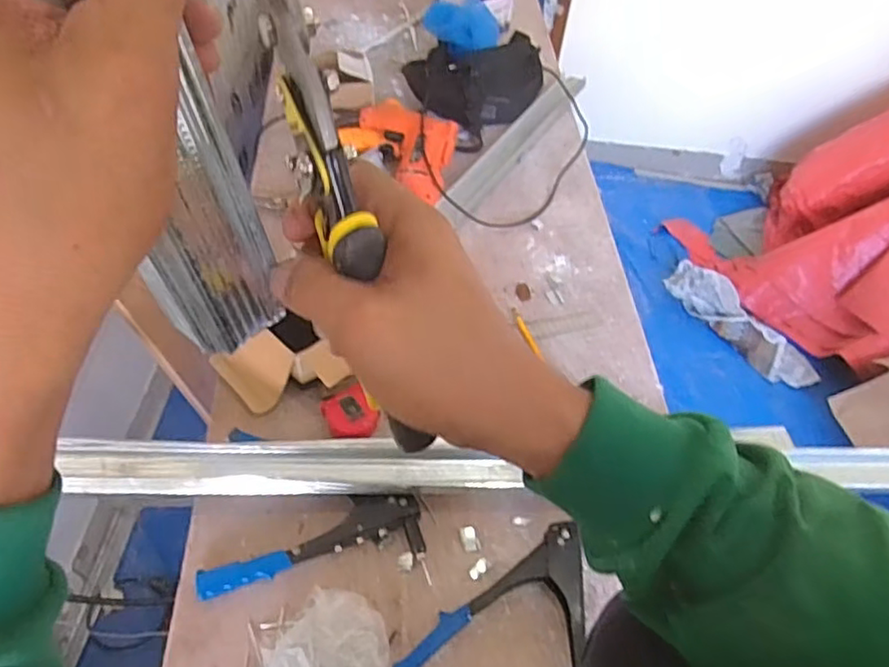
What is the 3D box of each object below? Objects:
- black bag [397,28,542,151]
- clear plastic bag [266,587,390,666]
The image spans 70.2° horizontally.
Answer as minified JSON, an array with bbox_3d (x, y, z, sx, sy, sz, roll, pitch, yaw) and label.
[{"bbox_3d":[0.059,-0.487,1.204,0.257,0.119,0.204,-31,61,-26],"label":"black bag"},{"bbox_3d":[-0.122,0.322,0.617,0.100,0.073,0.147,30,56,17],"label":"clear plastic bag"}]

